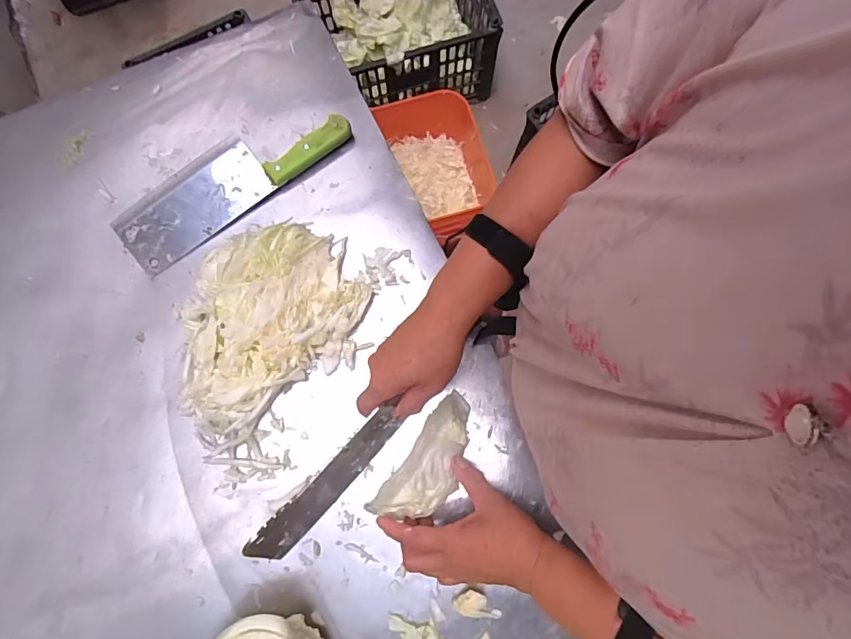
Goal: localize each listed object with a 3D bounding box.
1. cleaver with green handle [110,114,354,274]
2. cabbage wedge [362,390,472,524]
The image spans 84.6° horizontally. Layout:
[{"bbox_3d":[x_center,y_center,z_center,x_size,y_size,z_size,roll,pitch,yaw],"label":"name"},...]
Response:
[{"bbox_3d":[-0.225,-0.166,0.544,0.282,0.021,0.081,-36,82,-5],"label":"cleaver with green handle"},{"bbox_3d":[0.007,0.144,0.473,0.060,0.060,0.142,32,80,4],"label":"cabbage wedge"}]

